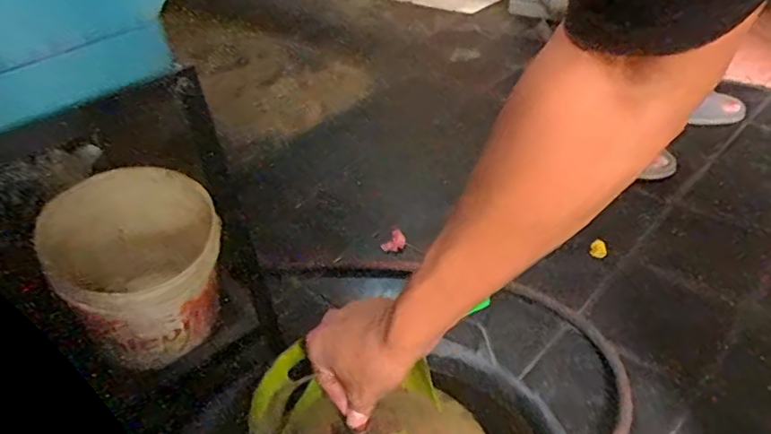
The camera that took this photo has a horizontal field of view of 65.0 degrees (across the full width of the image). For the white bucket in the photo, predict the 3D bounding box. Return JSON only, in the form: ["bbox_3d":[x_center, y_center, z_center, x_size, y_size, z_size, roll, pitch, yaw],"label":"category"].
[{"bbox_3d":[-0.307,0.062,0.762,0.191,0.186,0.199,-26,41,-25],"label":"white bucket"}]

